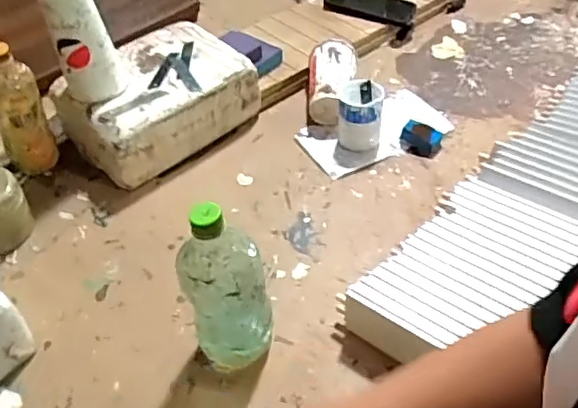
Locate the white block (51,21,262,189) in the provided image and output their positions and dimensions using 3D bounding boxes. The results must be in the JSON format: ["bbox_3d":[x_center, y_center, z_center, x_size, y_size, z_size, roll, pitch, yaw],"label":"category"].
[{"bbox_3d":[-0.202,-0.161,0.926,0.193,0.108,0.270,32,54,32],"label":"white block"}]

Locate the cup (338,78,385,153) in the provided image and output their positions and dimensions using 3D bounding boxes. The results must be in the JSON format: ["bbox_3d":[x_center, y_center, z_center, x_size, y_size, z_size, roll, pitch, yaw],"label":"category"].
[{"bbox_3d":[0.108,-0.137,0.898,0.064,0.081,0.082,0,44,5],"label":"cup"}]

